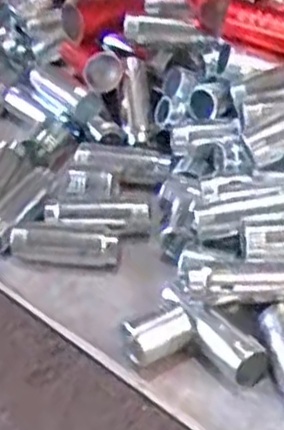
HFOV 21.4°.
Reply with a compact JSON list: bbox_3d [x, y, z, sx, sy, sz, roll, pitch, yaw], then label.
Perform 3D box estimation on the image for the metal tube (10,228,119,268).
[{"bbox_3d":[-0.049,0.021,0.477,0.067,0.022,0.018,1,42,8],"label":"metal tube"}]

